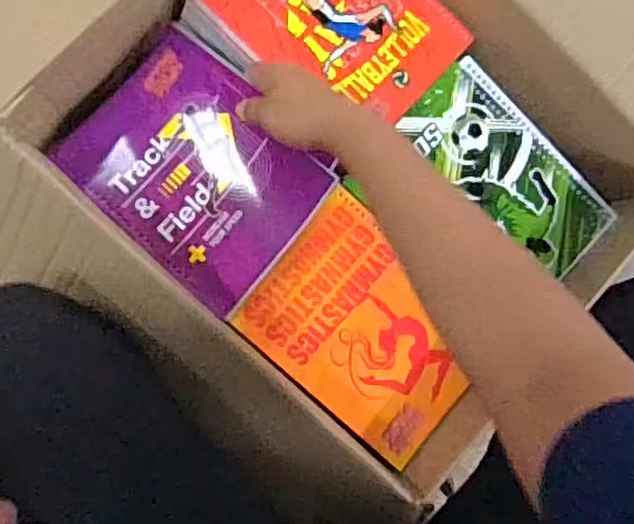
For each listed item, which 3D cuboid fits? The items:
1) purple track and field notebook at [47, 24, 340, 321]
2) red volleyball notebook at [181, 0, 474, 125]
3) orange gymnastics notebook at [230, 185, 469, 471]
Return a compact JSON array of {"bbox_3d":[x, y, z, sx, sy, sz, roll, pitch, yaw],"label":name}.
[{"bbox_3d":[-0.102,-0.079,0.527,0.207,0.016,0.150,43,94,12],"label":"purple track and field notebook"},{"bbox_3d":[0.013,-0.205,0.553,0.196,0.007,0.167,43,84,-6],"label":"red volleyball notebook"},{"bbox_3d":[0.044,0.057,0.541,0.189,0.013,0.136,42,82,-7],"label":"orange gymnastics notebook"}]

